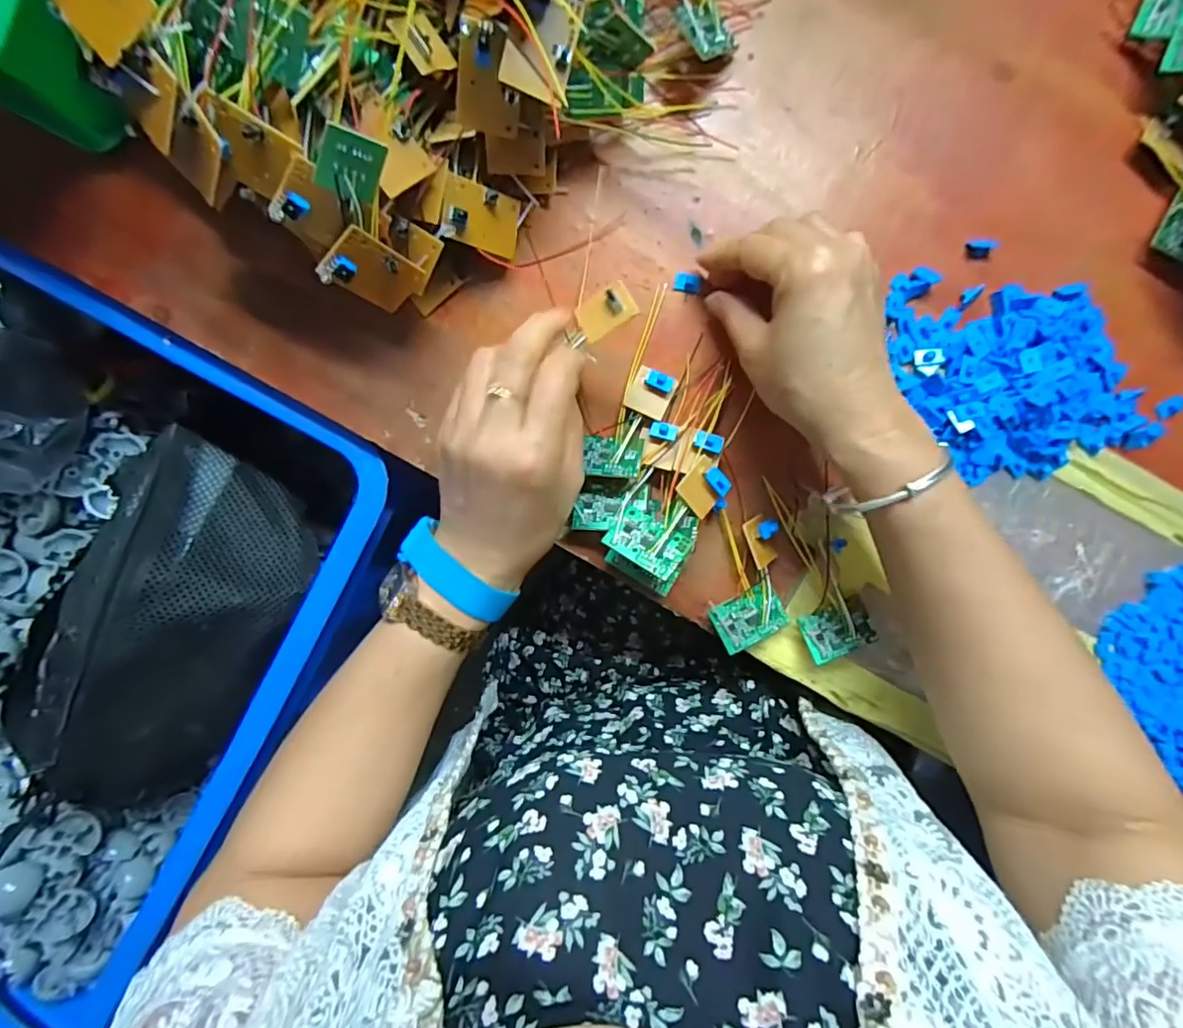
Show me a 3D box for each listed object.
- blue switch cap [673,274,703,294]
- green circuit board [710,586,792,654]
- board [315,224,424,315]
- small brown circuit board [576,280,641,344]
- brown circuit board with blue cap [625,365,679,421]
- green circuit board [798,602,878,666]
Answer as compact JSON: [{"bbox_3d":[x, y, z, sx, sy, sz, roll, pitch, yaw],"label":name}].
[{"bbox_3d":[0.058,-0.138,0.335,0.016,0.004,0.012,6,95,-1],"label":"blue switch cap"},{"bbox_3d":[0.097,0.064,0.345,0.043,0.004,0.029,-27,90,-4],"label":"green circuit board"},{"bbox_3d":[-0.109,-0.120,0.281,0.030,0.045,0.006,-44,61,21],"label":"board"},{"bbox_3d":[0.007,-0.102,0.283,0.029,0.004,0.020,-32,83,16],"label":"small brown circuit board"},{"bbox_3d":[0.036,-0.072,0.335,0.025,0.011,0.028,24,94,-2],"label":"brown circuit board with blue cap"},{"bbox_3d":[0.152,0.072,0.344,0.041,0.005,0.028,-19,83,-5],"label":"green circuit board"}]

